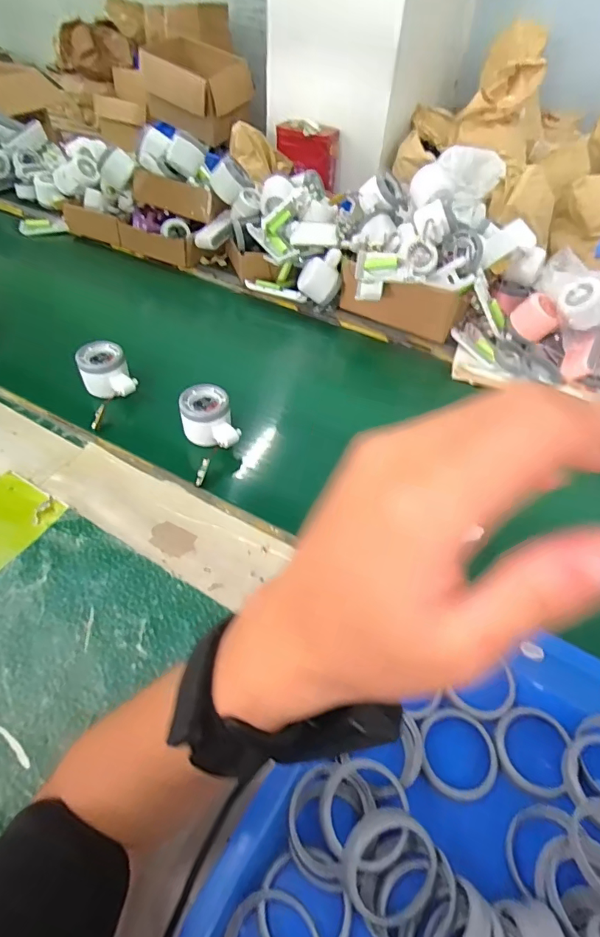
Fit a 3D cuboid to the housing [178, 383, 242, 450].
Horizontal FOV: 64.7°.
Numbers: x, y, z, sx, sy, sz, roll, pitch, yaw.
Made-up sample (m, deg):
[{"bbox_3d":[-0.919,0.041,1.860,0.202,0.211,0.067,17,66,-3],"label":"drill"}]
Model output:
[{"bbox_3d":[-0.110,-0.060,0.567,0.058,0.041,0.081,-13,51,-17],"label":"housing"}]

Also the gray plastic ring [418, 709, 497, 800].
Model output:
[{"bbox_3d":[0.117,0.209,0.349,0.058,0.010,0.058,3,48,-3],"label":"gray plastic ring"}]

